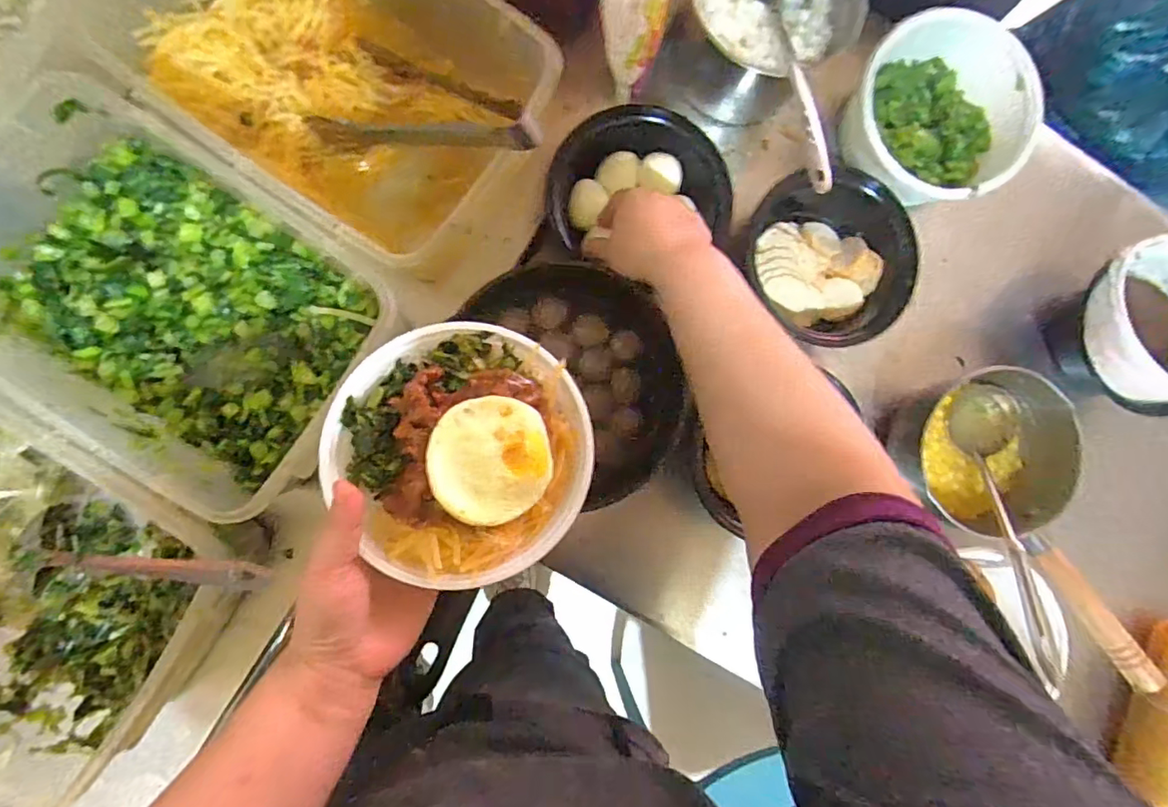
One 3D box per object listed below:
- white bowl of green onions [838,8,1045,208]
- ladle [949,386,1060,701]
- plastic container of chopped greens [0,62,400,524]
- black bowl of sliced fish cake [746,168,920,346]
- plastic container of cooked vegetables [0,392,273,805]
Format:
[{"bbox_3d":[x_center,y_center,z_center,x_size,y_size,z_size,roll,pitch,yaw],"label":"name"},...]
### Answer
[{"bbox_3d":[0.349,-0.279,0.535,0.173,0.069,0.159,-10,90,-7],"label":"white bowl of green onions"},{"bbox_3d":[0.402,0.111,0.524,0.047,0.057,0.270,16,59,-6],"label":"ladle"},{"bbox_3d":[-0.313,-0.076,0.420,0.282,0.087,0.221,32,86,-5],"label":"plastic container of chopped greens"},{"bbox_3d":[0.242,-0.148,0.545,0.168,0.068,0.153,0,89,-6],"label":"black bowl of sliced fish cake"},{"bbox_3d":[-0.434,0.104,0.412,0.347,0.116,0.215,33,85,-5],"label":"plastic container of cooked vegetables"}]

